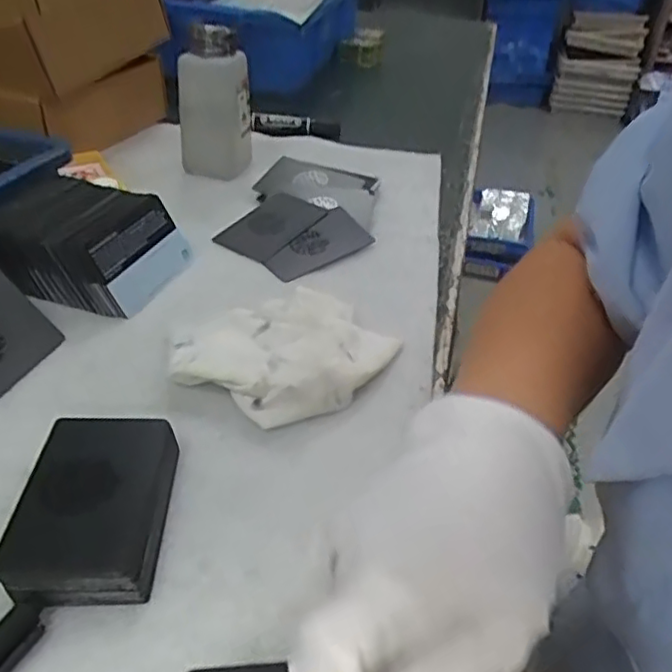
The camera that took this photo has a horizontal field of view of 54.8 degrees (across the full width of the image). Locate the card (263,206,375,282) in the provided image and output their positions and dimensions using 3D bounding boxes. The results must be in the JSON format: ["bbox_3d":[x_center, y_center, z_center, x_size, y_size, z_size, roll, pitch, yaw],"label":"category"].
[{"bbox_3d":[-0.015,-0.073,0.507,0.093,0.004,0.055,-30,51,-29],"label":"card"}]

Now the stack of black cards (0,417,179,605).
[{"bbox_3d":[-0.105,0.074,0.288,0.059,0.023,0.087,2,36,-2],"label":"stack of black cards"}]

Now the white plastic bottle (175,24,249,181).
[{"bbox_3d":[-0.107,-0.201,0.569,0.061,0.127,0.057,-3,36,-8],"label":"white plastic bottle"}]

